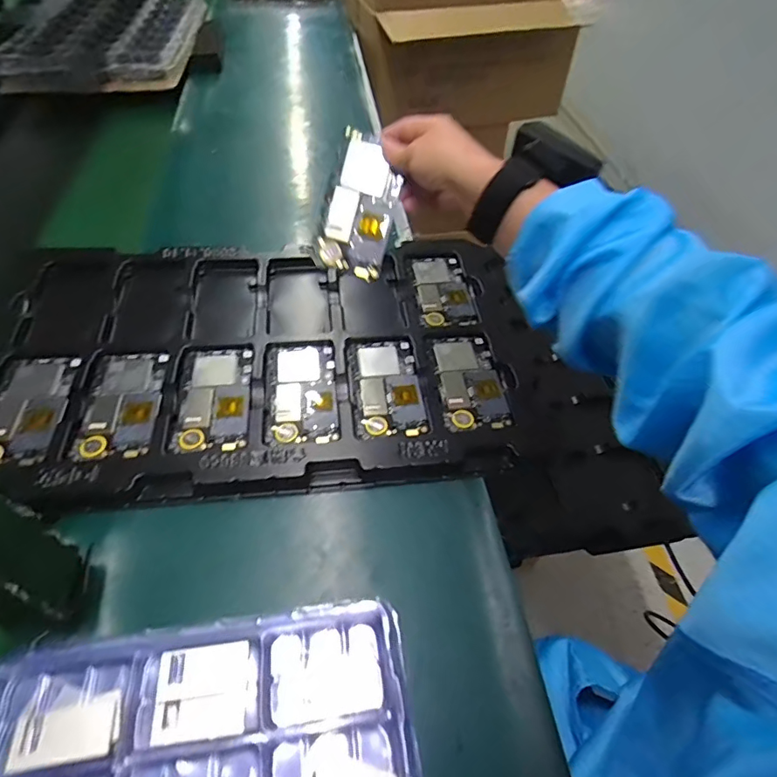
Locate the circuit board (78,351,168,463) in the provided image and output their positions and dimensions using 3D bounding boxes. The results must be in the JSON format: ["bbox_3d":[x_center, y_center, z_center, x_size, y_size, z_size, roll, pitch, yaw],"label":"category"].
[{"bbox_3d":[-0.249,0.011,0.458,0.065,0.006,0.121,-5,52,-5],"label":"circuit board"}]

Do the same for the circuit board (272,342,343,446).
[{"bbox_3d":[-0.082,0.003,0.483,0.063,0.007,0.122,-8,52,-7],"label":"circuit board"}]

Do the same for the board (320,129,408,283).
[{"bbox_3d":[-0.023,-0.167,0.450,0.060,0.010,0.117,16,97,-1],"label":"board"}]

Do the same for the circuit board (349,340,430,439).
[{"bbox_3d":[-0.001,-0.004,0.492,0.064,0.004,0.124,-5,52,-5],"label":"circuit board"}]

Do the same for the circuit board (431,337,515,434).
[{"bbox_3d":[0.083,-0.009,0.503,0.063,0.006,0.120,-4,52,-4],"label":"circuit board"}]

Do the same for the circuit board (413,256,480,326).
[{"bbox_3d":[0.067,-0.121,0.594,0.063,0.007,0.123,-5,52,-5],"label":"circuit board"}]

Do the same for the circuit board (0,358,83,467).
[{"bbox_3d":[-0.327,0.018,0.448,0.063,0.008,0.122,-5,52,-5],"label":"circuit board"}]

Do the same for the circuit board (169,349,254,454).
[{"bbox_3d":[-0.166,0.009,0.469,0.068,0.004,0.120,-4,50,-7],"label":"circuit board"}]

